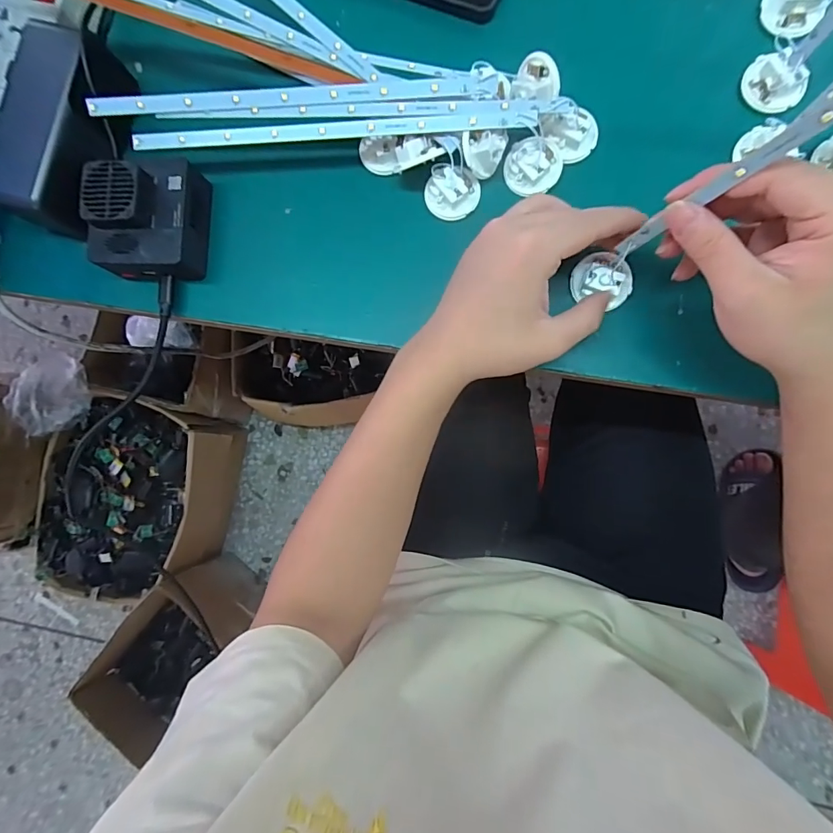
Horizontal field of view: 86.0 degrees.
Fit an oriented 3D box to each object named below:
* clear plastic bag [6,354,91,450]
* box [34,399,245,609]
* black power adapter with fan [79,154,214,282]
[{"bbox_3d":[-0.673,-0.037,0.826,0.084,0.100,0.162,12,87,7],"label":"clear plastic bag"},{"bbox_3d":[-0.585,0.167,0.967,0.305,0.222,0.393,12,87,7],"label":"box"},{"bbox_3d":[-0.193,-0.141,0.320,0.075,0.045,0.077,1,86,6],"label":"black power adapter with fan"}]

